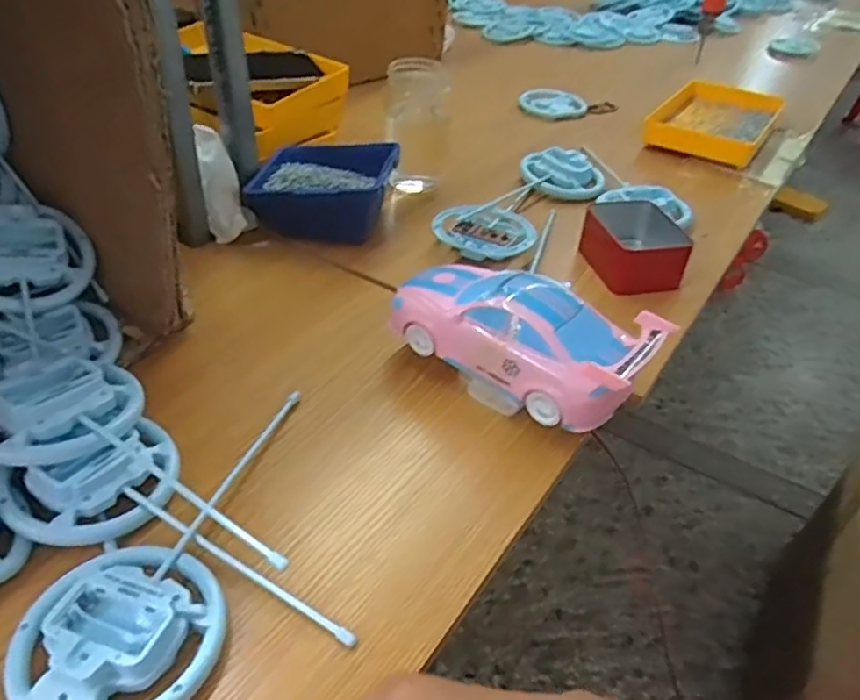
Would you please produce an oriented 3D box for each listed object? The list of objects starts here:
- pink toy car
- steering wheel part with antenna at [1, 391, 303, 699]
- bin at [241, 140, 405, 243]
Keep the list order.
[{"bbox_3d":[0.063,-0.009,0.489,0.194,0.086,0.082,29,45,26],"label":"pink toy car"},{"bbox_3d":[-0.152,0.102,0.394,0.102,0.027,0.228,9,40,5],"label":"steering wheel part with antenna"},{"bbox_3d":[-0.106,-0.166,0.679,0.142,0.068,0.118,13,40,9],"label":"bin"}]

